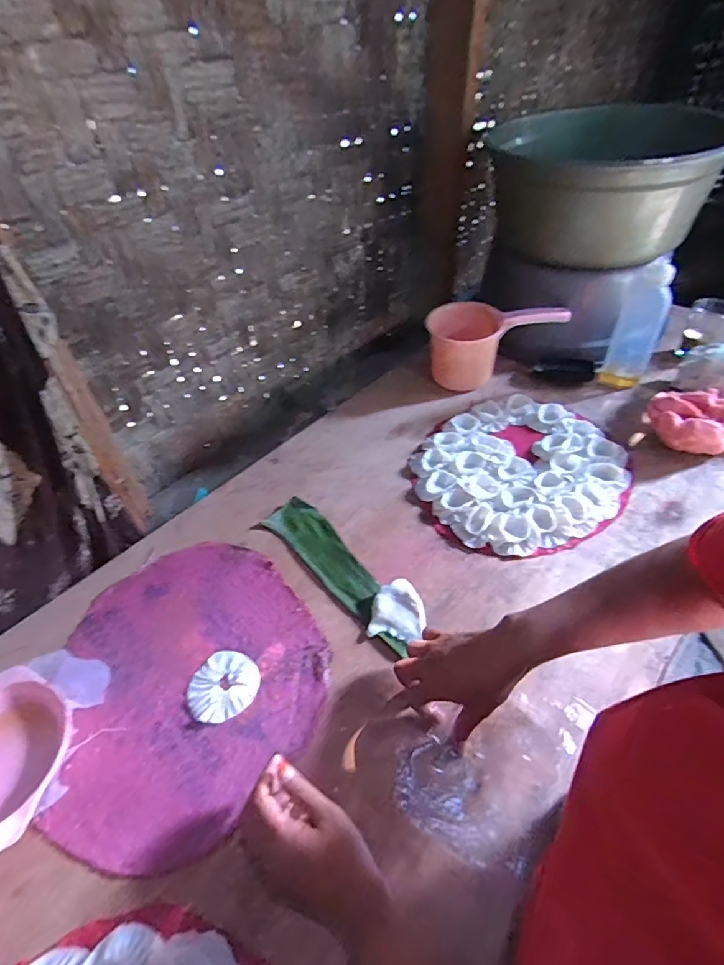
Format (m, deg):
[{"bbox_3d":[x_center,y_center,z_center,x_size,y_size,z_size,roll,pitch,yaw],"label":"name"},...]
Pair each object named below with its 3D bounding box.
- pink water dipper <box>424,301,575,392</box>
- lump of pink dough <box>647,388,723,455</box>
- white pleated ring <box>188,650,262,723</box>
[{"bbox_3d":[0.250,-0.269,0.920,0.248,0.143,0.099,-19,44,-13],"label":"pink water dipper"},{"bbox_3d":[0.517,-0.089,0.756,0.118,0.071,0.099,6,44,13],"label":"lump of pink dough"},{"bbox_3d":[-0.159,0.232,0.551,0.075,0.006,0.079,-4,43,3],"label":"white pleated ring"}]

